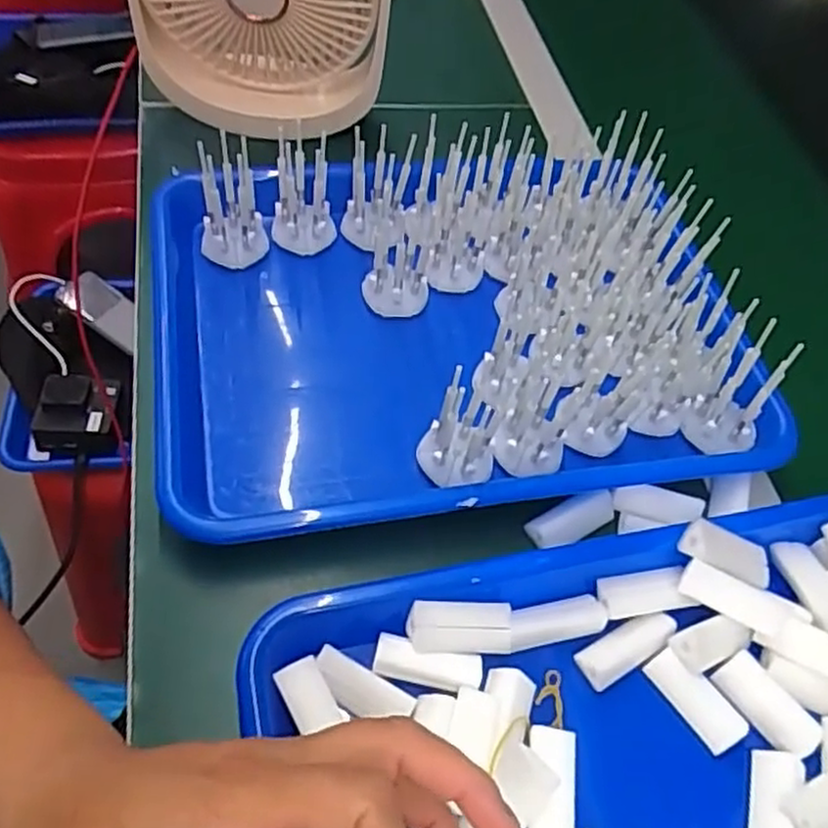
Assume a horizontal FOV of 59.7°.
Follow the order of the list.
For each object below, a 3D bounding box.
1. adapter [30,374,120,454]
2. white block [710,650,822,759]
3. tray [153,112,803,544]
[{"bbox_3d":[-0.333,-0.005,0.719,0.073,0.038,0.082,1,56,-8],"label":"adapter"},{"bbox_3d":[0.157,0.128,0.321,0.021,0.010,0.046,-31,66,-26],"label":"white block"},{"bbox_3d":[0.023,-0.067,0.397,0.331,0.062,0.239,-6,57,-13],"label":"tray"}]

